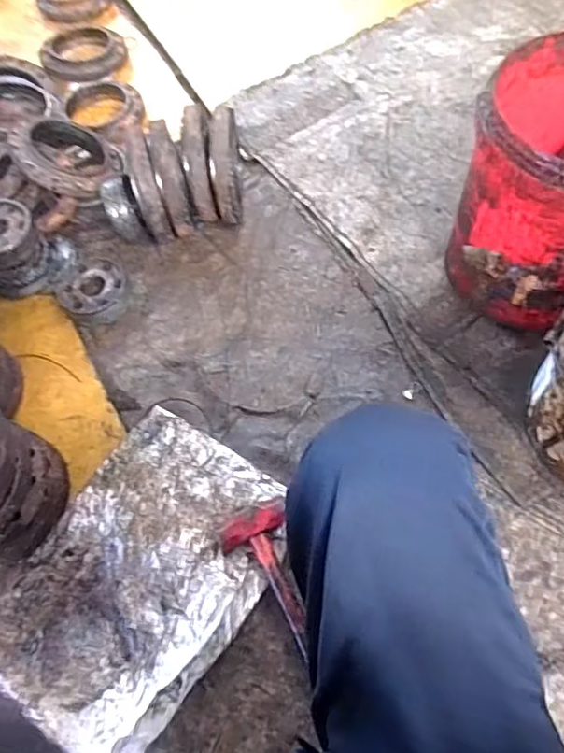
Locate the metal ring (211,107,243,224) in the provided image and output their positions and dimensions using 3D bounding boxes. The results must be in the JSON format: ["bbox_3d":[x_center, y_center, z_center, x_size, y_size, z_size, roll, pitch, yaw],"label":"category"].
[{"bbox_3d":[-0.100,-0.400,1.023,0.046,0.194,0.225,-5,63,2],"label":"metal ring"}]

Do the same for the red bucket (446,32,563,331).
[{"bbox_3d":[0.439,-0.290,0.863,0.298,0.320,0.323,-2,63,3],"label":"red bucket"}]

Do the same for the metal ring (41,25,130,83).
[{"bbox_3d":[-0.475,-0.780,1.318,0.197,0.030,0.197,-1,63,2],"label":"metal ring"}]

